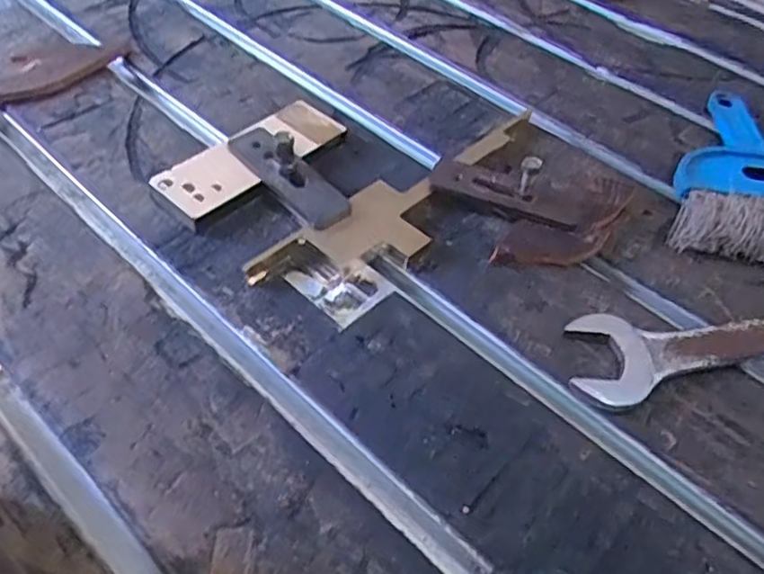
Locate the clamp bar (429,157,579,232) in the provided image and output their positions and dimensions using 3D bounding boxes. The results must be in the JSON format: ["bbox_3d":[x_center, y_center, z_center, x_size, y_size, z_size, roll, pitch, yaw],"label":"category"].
[{"bbox_3d":[0.080,-0.066,0.415,0.092,0.040,0.028,20,51,12],"label":"clamp bar"}]

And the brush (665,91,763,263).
[{"bbox_3d":[0.270,-0.085,0.459,0.143,0.025,0.184,9,49,3],"label":"brush"}]

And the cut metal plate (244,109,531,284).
[{"bbox_3d":[0.029,-0.056,0.421,0.244,0.016,0.055,-31,59,-28],"label":"cut metal plate"}]

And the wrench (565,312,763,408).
[{"bbox_3d":[0.222,0.028,0.368,0.247,0.011,0.053,-7,50,-11],"label":"wrench"}]

